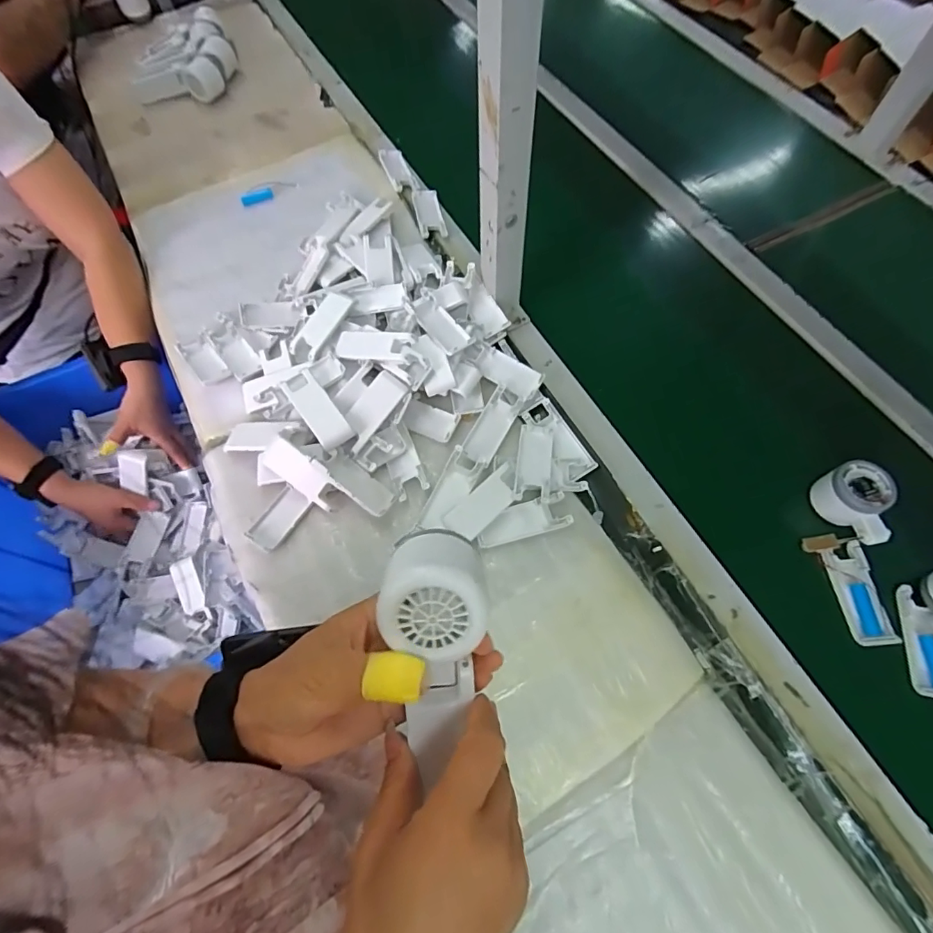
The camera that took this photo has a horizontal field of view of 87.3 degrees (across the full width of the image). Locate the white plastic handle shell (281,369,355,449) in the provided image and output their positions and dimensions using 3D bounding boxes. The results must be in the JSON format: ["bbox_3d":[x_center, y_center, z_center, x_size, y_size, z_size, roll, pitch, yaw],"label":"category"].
[{"bbox_3d":[-0.170,-0.064,0.557,0.037,0.012,0.098,-35,81,-18],"label":"white plastic handle shell"}]

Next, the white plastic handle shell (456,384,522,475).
[{"bbox_3d":[0.025,-0.041,0.584,0.039,0.026,0.123,24,68,12],"label":"white plastic handle shell"}]

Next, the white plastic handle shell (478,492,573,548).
[{"bbox_3d":[0.062,0.058,0.537,0.101,0.012,0.038,-14,65,-5],"label":"white plastic handle shell"}]

